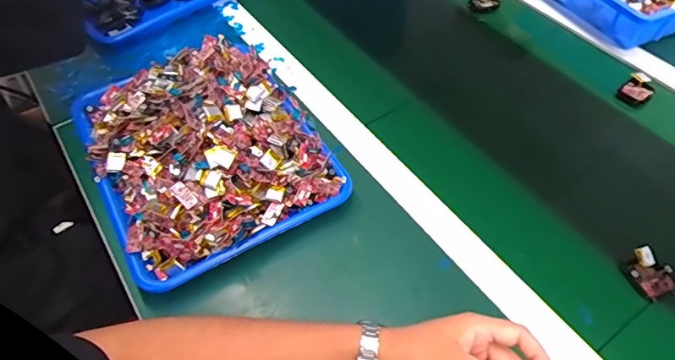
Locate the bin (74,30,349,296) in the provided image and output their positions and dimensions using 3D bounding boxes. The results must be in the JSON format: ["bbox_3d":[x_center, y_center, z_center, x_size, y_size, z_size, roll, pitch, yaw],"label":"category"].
[{"bbox_3d":[-0.165,-0.057,0.584,0.257,0.085,0.317,-25,55,-18],"label":"bin"}]

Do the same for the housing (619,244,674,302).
[{"bbox_3d":[0.327,0.098,0.511,0.037,0.024,0.051,-17,53,-12],"label":"housing"}]

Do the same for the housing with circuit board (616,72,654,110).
[{"bbox_3d":[0.423,-0.127,0.691,0.039,0.025,0.047,37,61,26],"label":"housing with circuit board"}]

